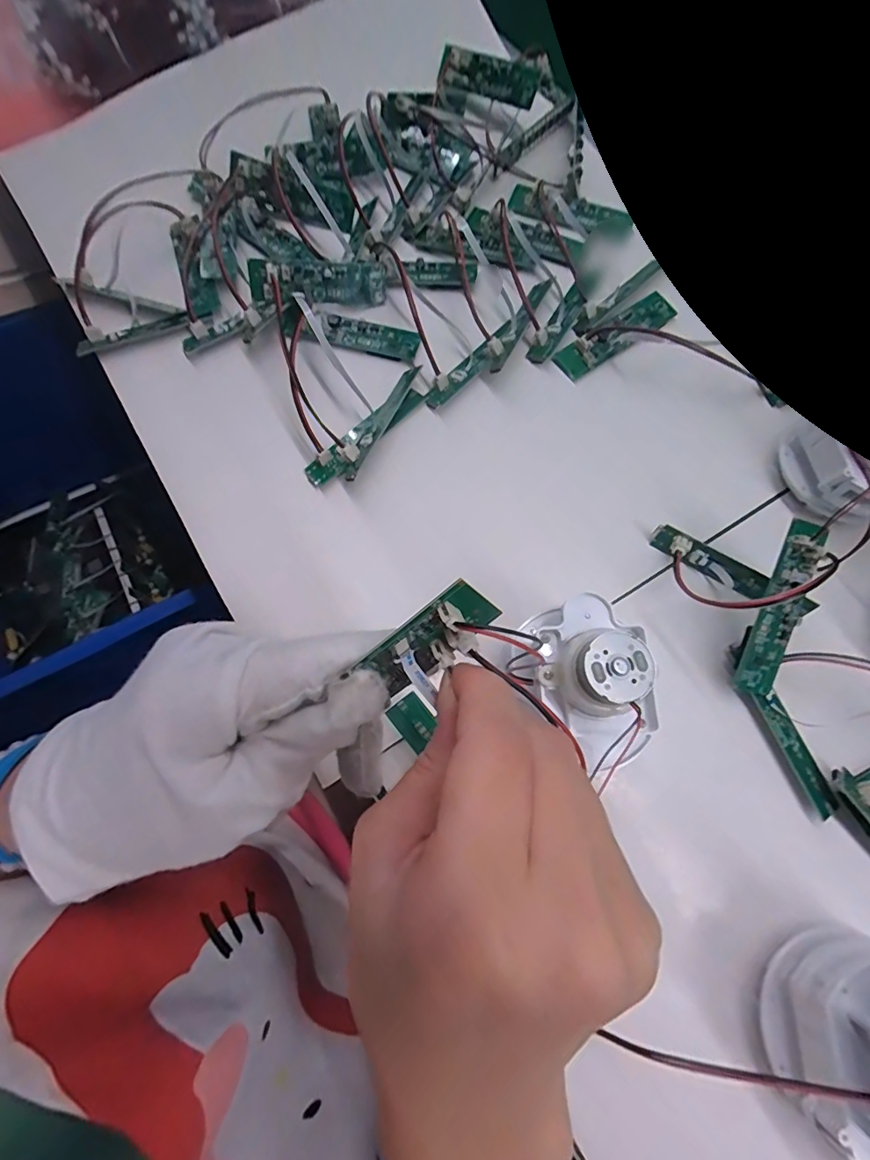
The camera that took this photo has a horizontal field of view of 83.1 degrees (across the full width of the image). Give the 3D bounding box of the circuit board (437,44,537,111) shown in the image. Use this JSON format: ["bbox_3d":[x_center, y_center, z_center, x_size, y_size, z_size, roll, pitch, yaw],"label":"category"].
[{"bbox_3d":[0.039,-0.360,0.352,0.075,0.011,0.029,28,103,14],"label":"circuit board"}]

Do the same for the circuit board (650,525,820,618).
[{"bbox_3d":[0.153,-0.003,0.255,0.082,0.014,0.010,30,33,11],"label":"circuit board"}]

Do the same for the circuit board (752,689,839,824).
[{"bbox_3d":[0.172,0.081,0.233,0.014,0.004,0.058,-21,74,-7],"label":"circuit board"}]

